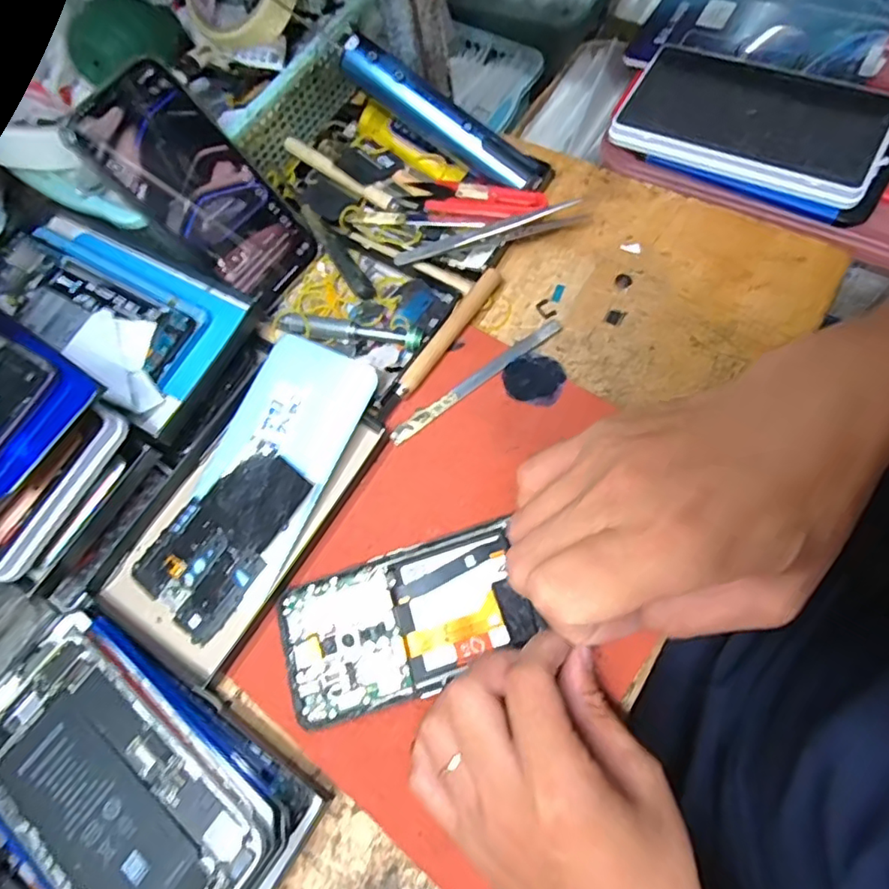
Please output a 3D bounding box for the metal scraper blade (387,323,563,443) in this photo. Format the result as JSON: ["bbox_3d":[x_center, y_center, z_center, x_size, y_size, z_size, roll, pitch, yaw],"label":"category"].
[{"bbox_3d":[0.021,-0.041,0.367,0.129,0.007,0.010,-36,68,-7],"label":"metal scraper blade"}]

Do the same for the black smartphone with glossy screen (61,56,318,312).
[{"bbox_3d":[-0.153,-0.160,0.377,0.072,0.147,0.006,-55,34,-10],"label":"black smartphone with glossy screen"}]

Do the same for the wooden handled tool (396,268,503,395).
[{"bbox_3d":[0.003,-0.073,0.375,0.012,0.008,0.105,34,75,12],"label":"wooden handled tool"}]

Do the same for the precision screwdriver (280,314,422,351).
[{"bbox_3d":[-0.062,-0.076,0.383,0.097,0.011,0.016,8,69,11],"label":"precision screwdriver"}]

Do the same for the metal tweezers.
[{"bbox_3d":[0.033,-0.145,0.398,0.134,0.019,0.017,-17,67,1],"label":"metal tweezers"}]

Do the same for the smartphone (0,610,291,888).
[{"bbox_3d":[-0.164,0.166,0.287,0.171,0.006,0.086,33,73,19],"label":"smartphone"}]

